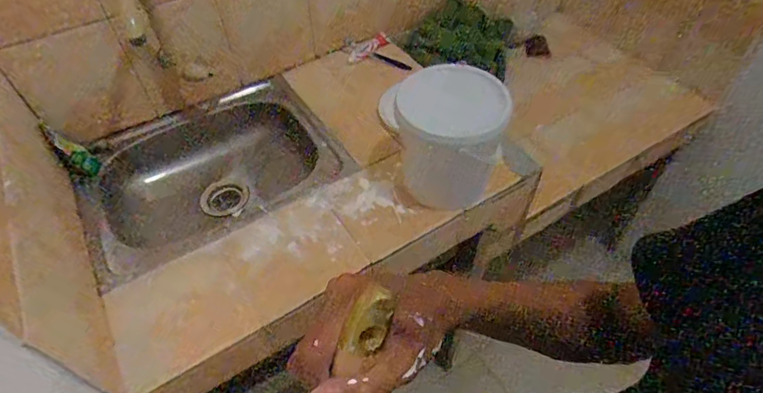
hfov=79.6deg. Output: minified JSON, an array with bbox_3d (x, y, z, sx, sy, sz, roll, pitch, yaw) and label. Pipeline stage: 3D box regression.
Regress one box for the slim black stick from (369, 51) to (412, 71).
[{"bbox_3d":[0.021,-0.328,1.113,0.107,0.014,0.011,19,52,-6],"label":"slim black stick"}]

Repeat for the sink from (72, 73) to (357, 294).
[{"bbox_3d":[-0.338,-0.028,0.969,0.486,0.165,0.372,-21,53,-18],"label":"sink"}]

